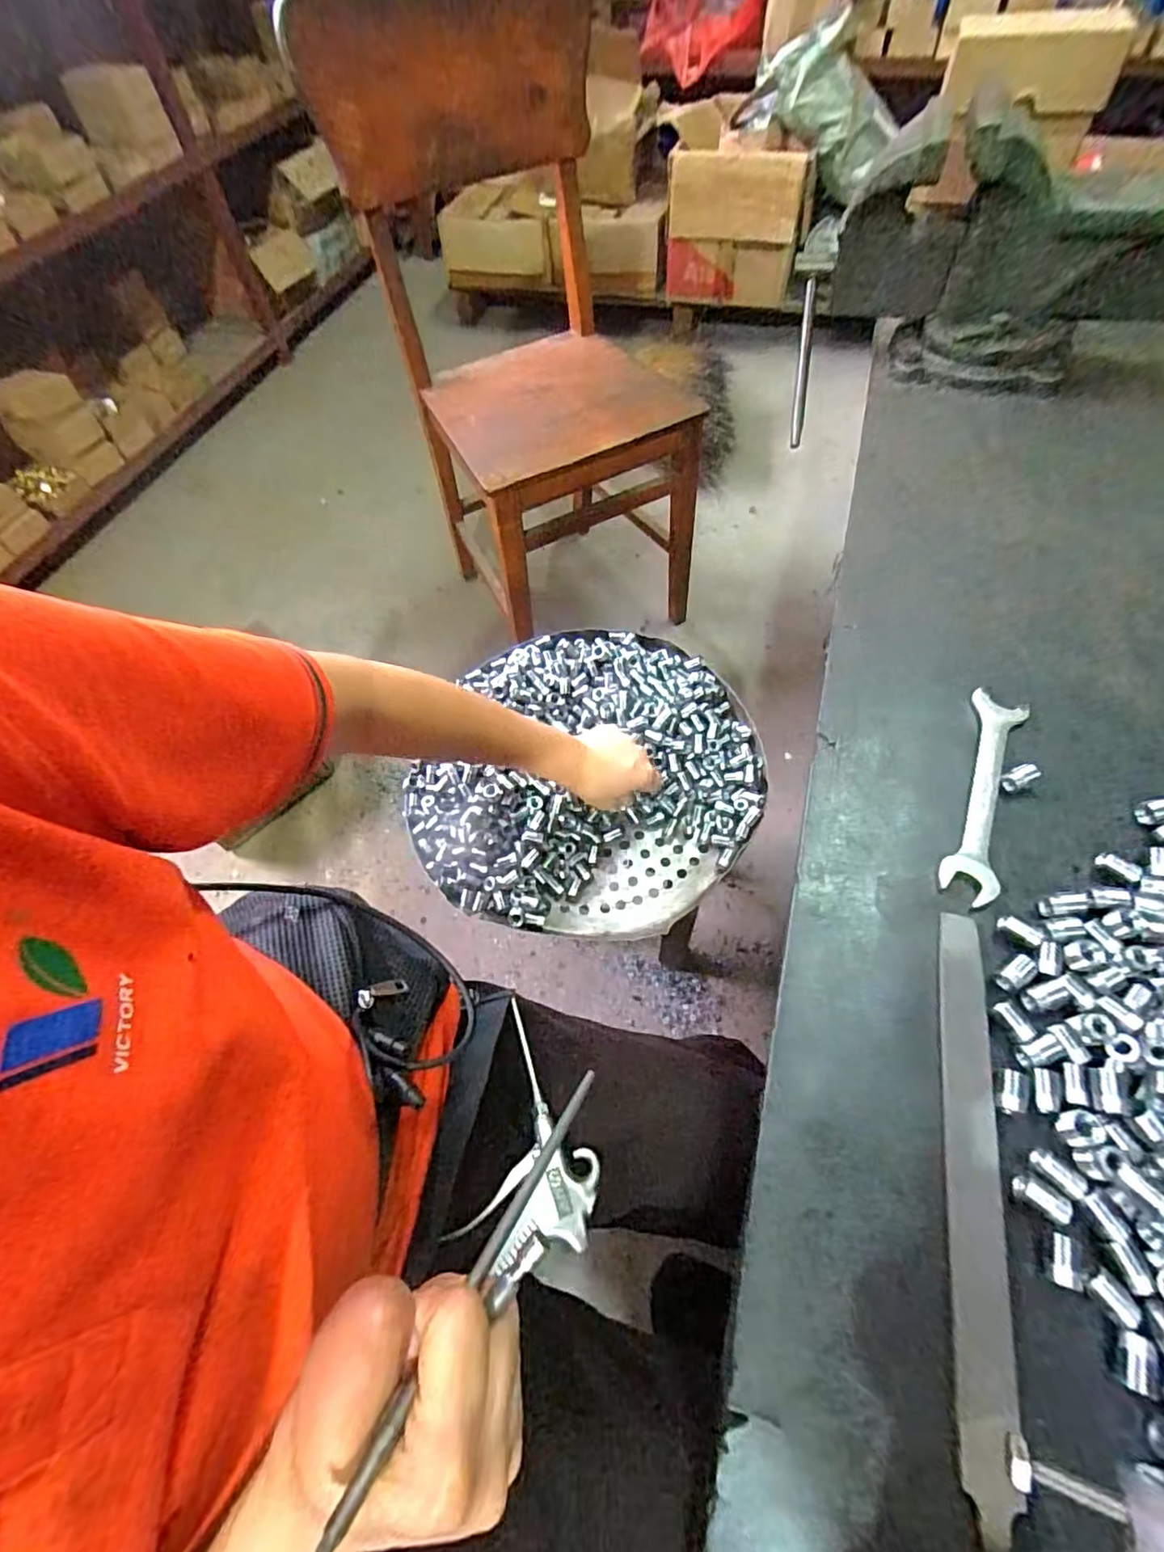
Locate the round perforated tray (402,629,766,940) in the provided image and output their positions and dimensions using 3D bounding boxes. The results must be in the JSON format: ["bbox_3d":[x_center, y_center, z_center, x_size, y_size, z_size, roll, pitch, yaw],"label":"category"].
[{"bbox_3d":[0.008,-0.008,0.657,0.356,0.072,0.366,-2,59,2],"label":"round perforated tray"}]

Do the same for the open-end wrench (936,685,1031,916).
[{"bbox_3d":[0.273,0.010,0.406,0.033,0.007,0.167,21,62,15],"label":"open-end wrench"}]

